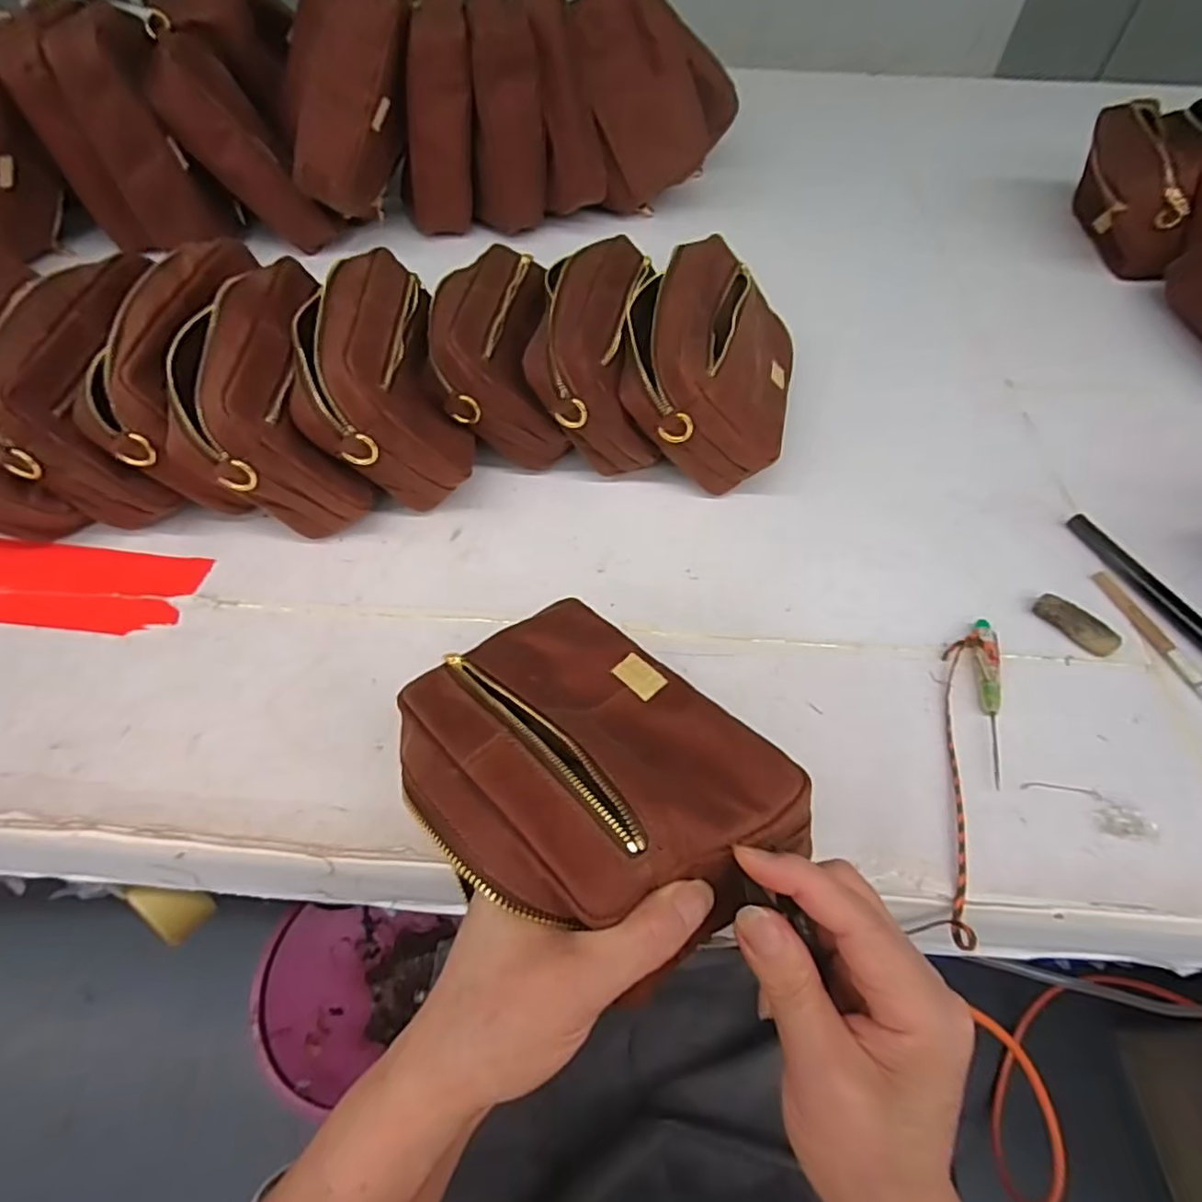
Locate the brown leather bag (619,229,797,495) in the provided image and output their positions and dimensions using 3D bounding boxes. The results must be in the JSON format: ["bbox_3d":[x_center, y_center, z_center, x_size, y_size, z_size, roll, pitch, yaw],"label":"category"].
[{"bbox_3d":[0.083,-0.187,0.506,0.143,0.085,0.197,34,54,-21],"label":"brown leather bag"}]

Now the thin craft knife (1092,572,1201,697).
[{"bbox_3d":[0.367,0.030,0.416,0.012,0.006,0.126,-13,53,-11],"label":"thin craft knife"}]

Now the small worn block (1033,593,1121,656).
[{"bbox_3d":[0.317,0.014,0.428,0.021,0.013,0.053,-30,58,-22],"label":"small worn block"}]

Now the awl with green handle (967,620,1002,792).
[{"bbox_3d":[0.239,0.057,0.396,0.015,0.012,0.113,11,52,8],"label":"awl with green handle"}]

